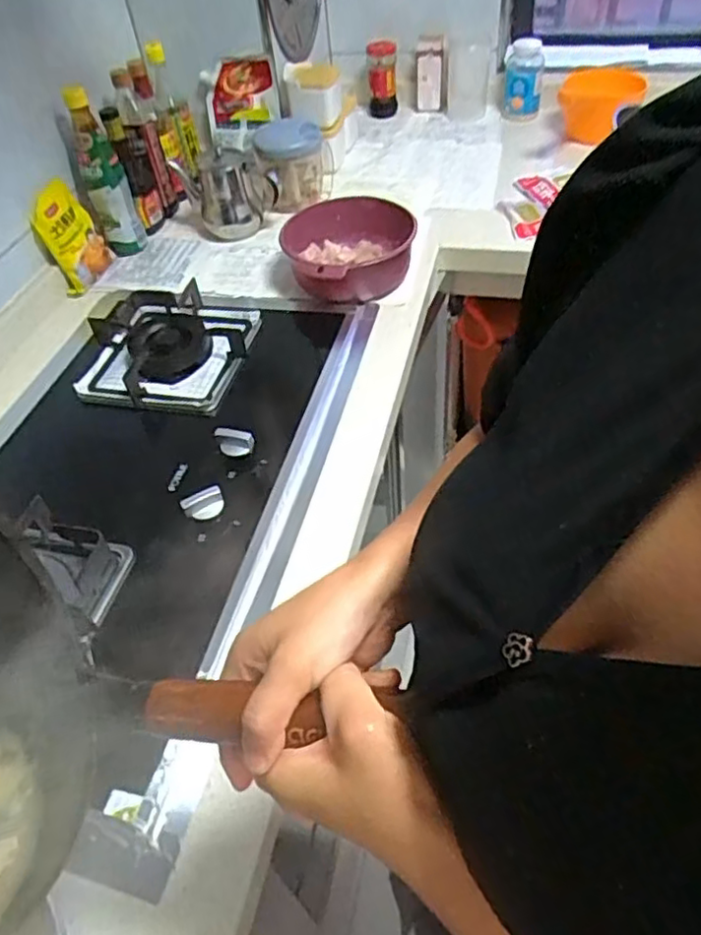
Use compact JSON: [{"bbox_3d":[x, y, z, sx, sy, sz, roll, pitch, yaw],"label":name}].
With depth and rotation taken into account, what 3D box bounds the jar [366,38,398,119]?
[{"bbox_3d":[0.071,-0.866,1.471,0.061,0.134,0.073,-3,48,4],"label":"jar"}]

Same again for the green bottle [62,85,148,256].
[{"bbox_3d":[-0.390,-0.458,1.058,0.068,0.252,0.064,-24,50,-15],"label":"green bottle"}]

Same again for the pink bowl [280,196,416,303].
[{"bbox_3d":[0.001,-0.332,1.028,0.207,0.081,0.193,-3,48,3],"label":"pink bowl"}]

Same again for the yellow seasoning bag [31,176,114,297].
[{"bbox_3d":[-0.444,-0.370,1.052,0.029,0.151,0.118,9,50,28],"label":"yellow seasoning bag"}]

